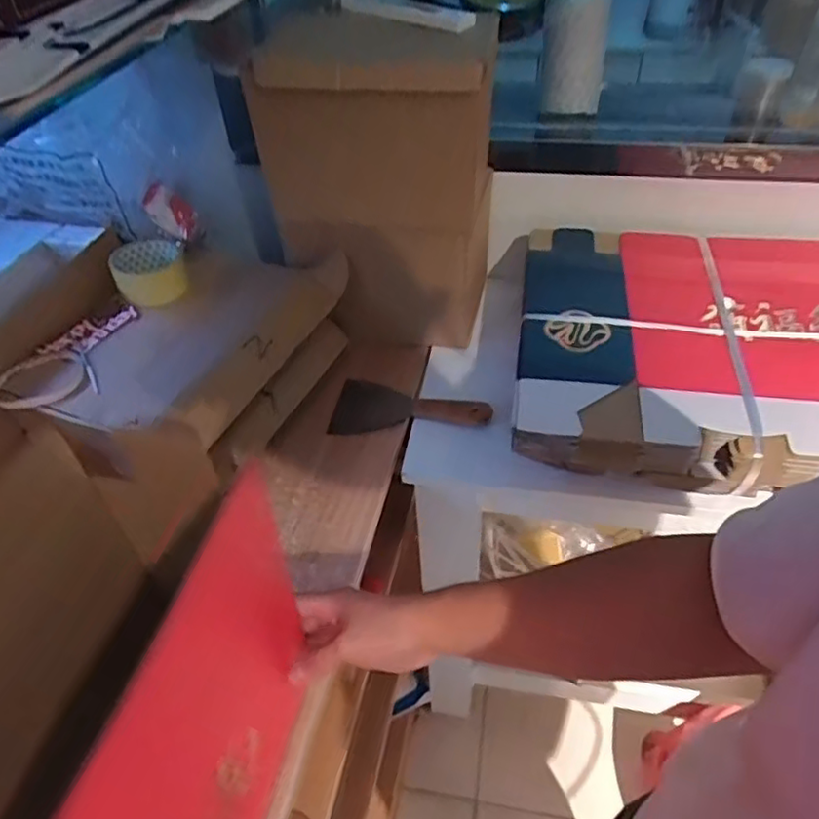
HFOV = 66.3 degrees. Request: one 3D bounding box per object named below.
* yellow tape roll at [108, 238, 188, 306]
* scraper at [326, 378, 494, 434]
[{"bbox_3d":[-0.326,-0.174,0.787,0.080,0.059,0.080,-20,47,-15],"label":"yellow tape roll"},{"bbox_3d":[0.002,-0.006,0.781,0.194,0.022,0.074,-2,45,2],"label":"scraper"}]

